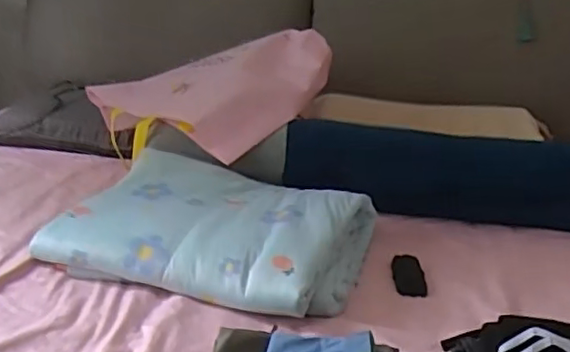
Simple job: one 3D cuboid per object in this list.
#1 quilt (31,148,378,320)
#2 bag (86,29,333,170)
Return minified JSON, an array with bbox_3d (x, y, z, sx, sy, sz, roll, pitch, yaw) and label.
[{"bbox_3d":[-0.127,0.089,1.141,0.528,0.103,0.356,10,23,18],"label":"quilt"},{"bbox_3d":[-0.147,-0.198,1.466,0.530,0.079,0.432,-30,43,-15],"label":"bag"}]

